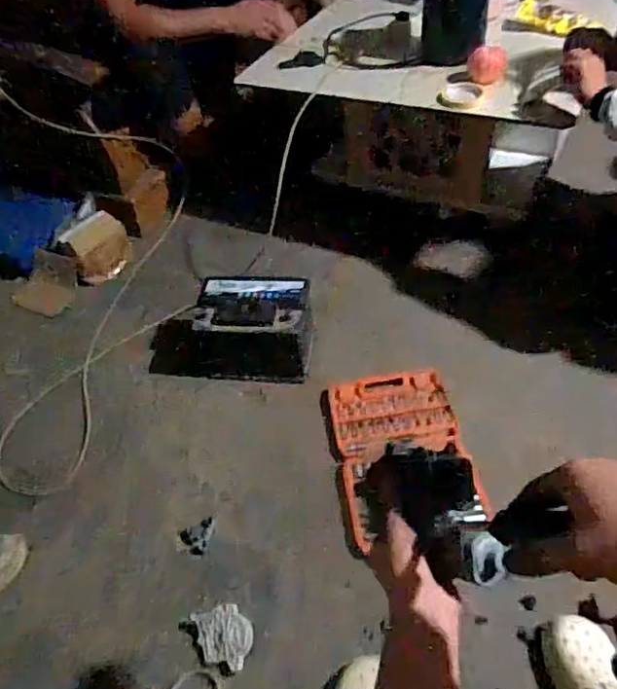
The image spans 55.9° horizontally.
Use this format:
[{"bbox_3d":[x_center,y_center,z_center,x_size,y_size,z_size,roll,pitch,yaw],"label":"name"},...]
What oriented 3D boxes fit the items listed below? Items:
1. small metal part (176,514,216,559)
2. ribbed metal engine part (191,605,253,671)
[{"bbox_3d":[-0.221,0.367,1.127,0.064,0.008,0.087,7,49,13],"label":"small metal part"},{"bbox_3d":[-0.141,0.485,0.962,0.094,0.025,0.097,-13,48,-4],"label":"ribbed metal engine part"}]

